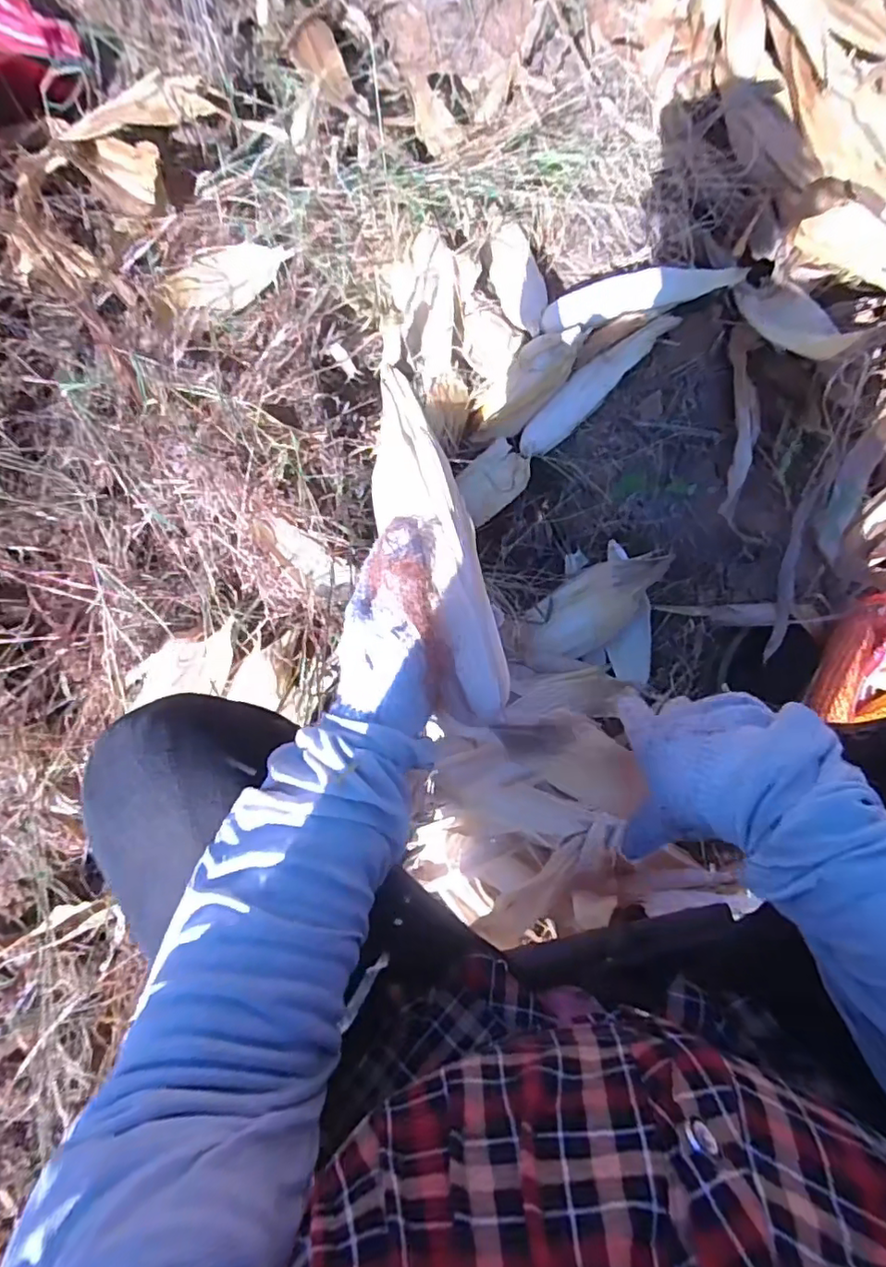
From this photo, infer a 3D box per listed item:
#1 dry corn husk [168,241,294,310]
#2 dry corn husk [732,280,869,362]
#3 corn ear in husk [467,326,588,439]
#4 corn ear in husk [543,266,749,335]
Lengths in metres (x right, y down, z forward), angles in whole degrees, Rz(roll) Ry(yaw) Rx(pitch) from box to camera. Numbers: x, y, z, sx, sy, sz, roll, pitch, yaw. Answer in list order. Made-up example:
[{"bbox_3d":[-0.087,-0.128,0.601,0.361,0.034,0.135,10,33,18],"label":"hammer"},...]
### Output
[{"bbox_3d":[-0.304,-0.502,0.832,0.177,0.059,0.049,-33,83,-19],"label":"dry corn husk"},{"bbox_3d":[0.485,-0.434,0.800,0.061,0.047,0.207,-19,56,-5],"label":"dry corn husk"},{"bbox_3d":[0.114,-0.333,0.790,0.074,0.051,0.182,41,105,5],"label":"corn ear in husk"},{"bbox_3d":[0.261,-0.446,0.771,0.254,0.036,0.055,-6,81,13],"label":"corn ear in husk"}]

